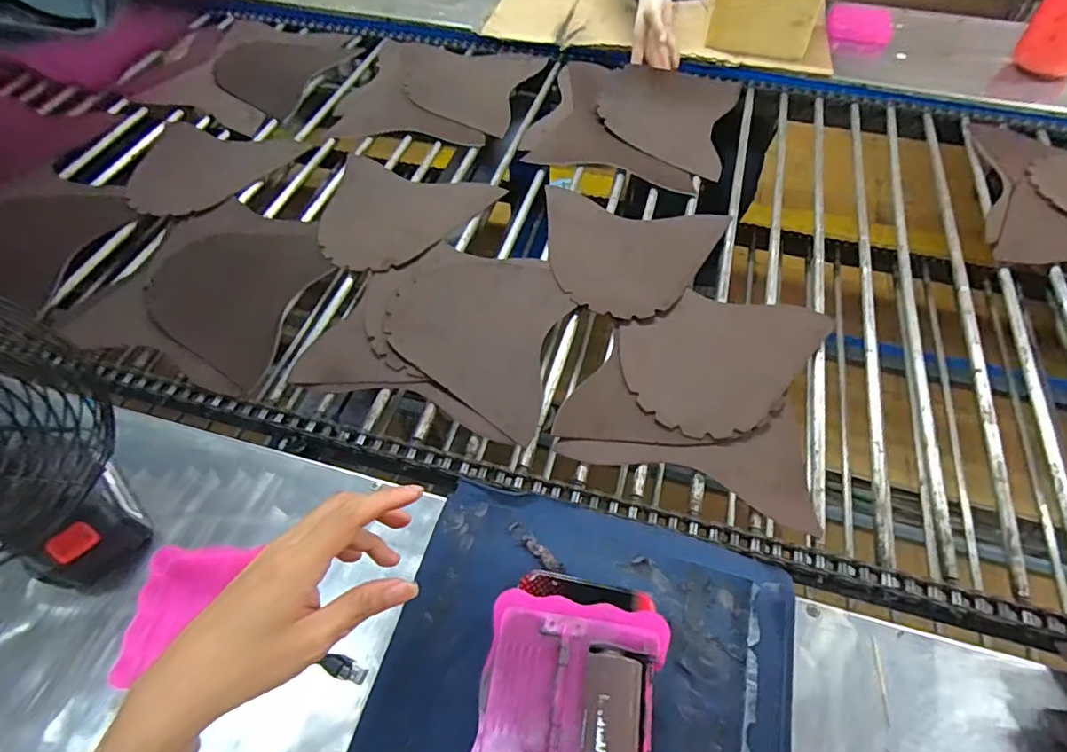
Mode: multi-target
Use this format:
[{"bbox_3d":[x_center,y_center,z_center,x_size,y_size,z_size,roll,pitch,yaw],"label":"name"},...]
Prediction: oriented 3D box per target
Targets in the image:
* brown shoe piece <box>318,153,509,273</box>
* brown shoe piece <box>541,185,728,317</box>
[{"bbox_3d":[-0.202,-0.224,0.773,0.239,0.011,0.216,17,57,15],"label":"brown shoe piece"},{"bbox_3d":[0.117,-0.158,0.721,0.234,0.008,0.201,13,58,9],"label":"brown shoe piece"}]

